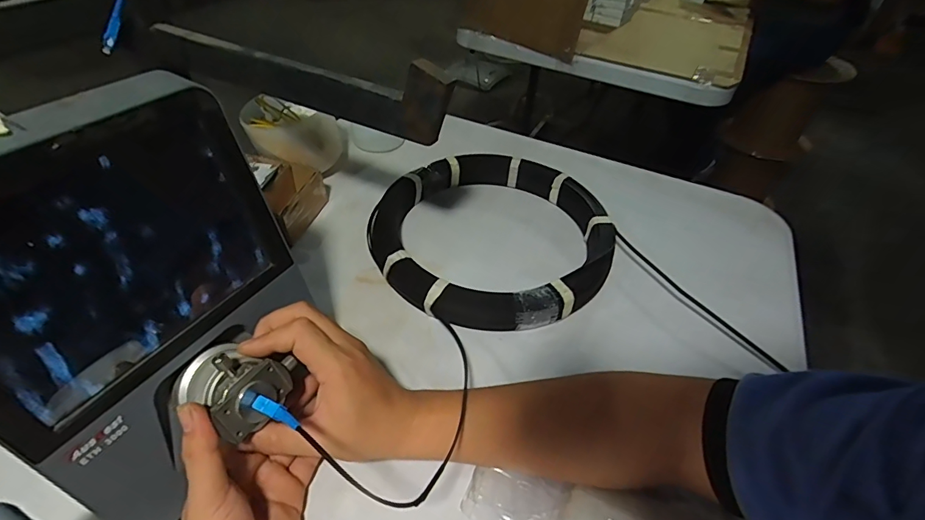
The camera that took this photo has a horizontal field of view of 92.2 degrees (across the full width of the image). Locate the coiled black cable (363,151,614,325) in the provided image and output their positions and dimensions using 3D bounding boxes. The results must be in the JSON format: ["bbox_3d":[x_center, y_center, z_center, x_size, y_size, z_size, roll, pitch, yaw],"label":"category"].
[{"bbox_3d":[0.039,-0.034,0.562,0.282,0.056,0.292,2,42,-2],"label":"coiled black cable"}]

